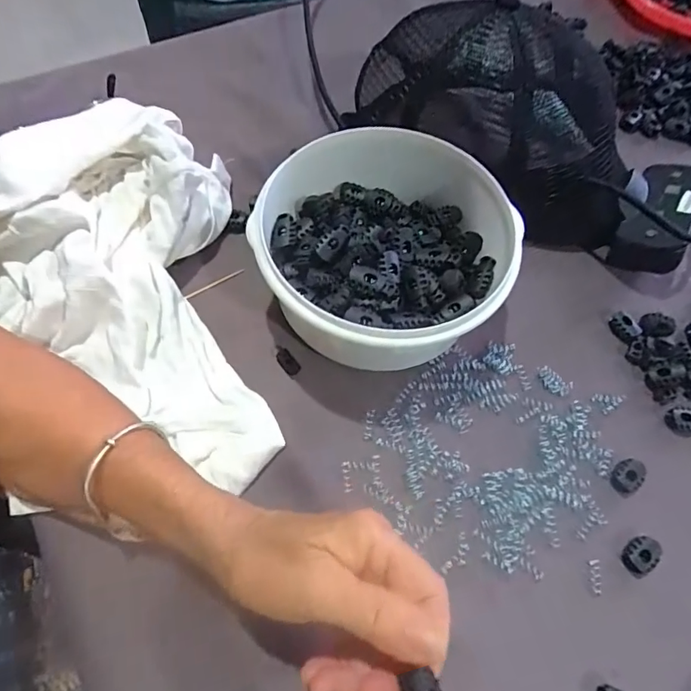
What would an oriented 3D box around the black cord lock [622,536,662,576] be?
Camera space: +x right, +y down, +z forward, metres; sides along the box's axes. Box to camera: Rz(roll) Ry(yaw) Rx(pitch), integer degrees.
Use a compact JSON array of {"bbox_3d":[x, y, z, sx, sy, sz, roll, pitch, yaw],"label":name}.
[{"bbox_3d":[0.178,0.125,0.286,0.024,0.008,0.018,-28,68,-15],"label":"black cord lock"}]

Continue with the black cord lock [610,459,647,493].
[{"bbox_3d":[0.183,0.083,0.306,0.026,0.008,0.017,-27,68,-15],"label":"black cord lock"}]

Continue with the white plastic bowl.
[{"bbox_3d":[0.024,-0.060,0.326,0.154,0.078,0.156,1,64,-2],"label":"white plastic bowl"}]

